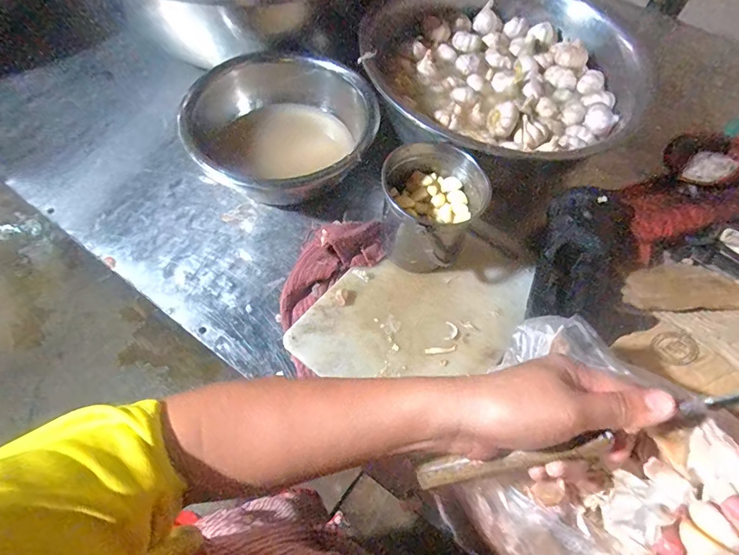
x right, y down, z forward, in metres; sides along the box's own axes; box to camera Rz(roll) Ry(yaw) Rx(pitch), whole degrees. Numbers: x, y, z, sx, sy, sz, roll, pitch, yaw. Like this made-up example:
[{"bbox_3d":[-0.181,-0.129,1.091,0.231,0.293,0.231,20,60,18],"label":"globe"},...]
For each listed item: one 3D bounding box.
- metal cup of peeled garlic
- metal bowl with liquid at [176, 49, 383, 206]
[{"bbox_3d":[0.083,-0.092,0.571,0.123,0.143,0.125,1,61,-3],"label":"metal cup of peeled garlic"},{"bbox_3d":[-0.143,-0.222,0.668,0.292,0.126,0.260,20,62,7],"label":"metal bowl with liquid"}]

